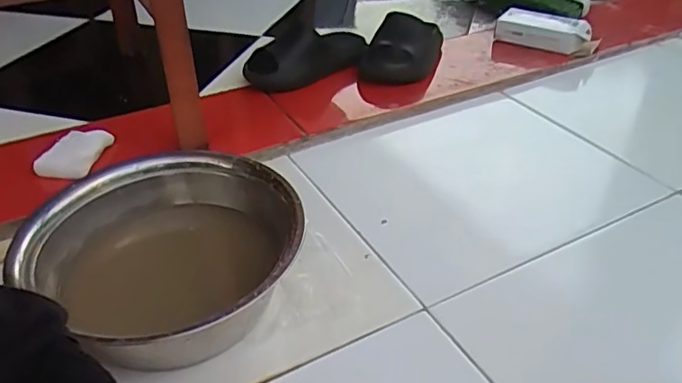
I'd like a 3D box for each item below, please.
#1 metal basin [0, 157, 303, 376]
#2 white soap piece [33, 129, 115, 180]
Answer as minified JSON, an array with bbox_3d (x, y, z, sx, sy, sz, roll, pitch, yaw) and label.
[{"bbox_3d":[-0.159,0.071,0.594,0.253,0.114,0.225,18,40,21],"label":"metal basin"},{"bbox_3d":[-0.360,-0.054,0.777,0.070,0.021,0.091,3,37,8],"label":"white soap piece"}]

